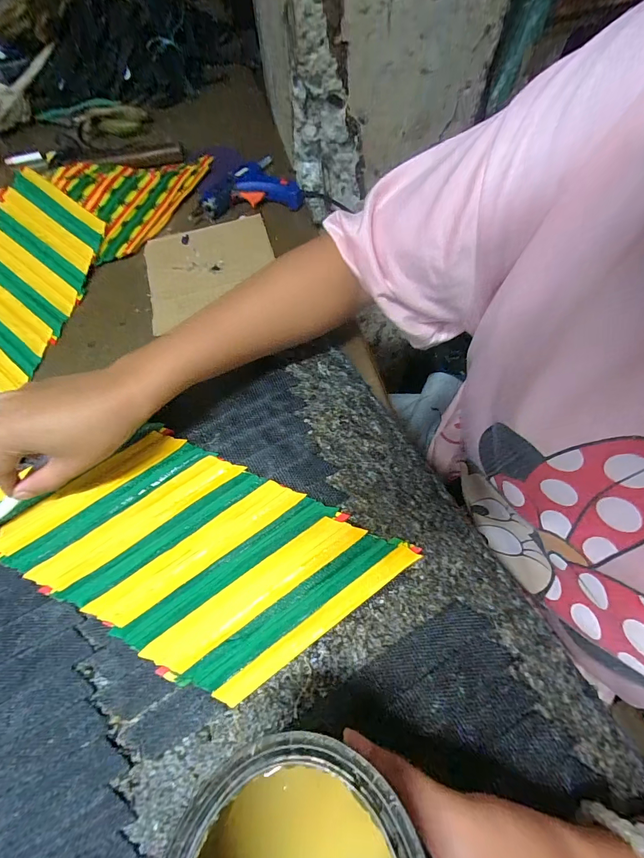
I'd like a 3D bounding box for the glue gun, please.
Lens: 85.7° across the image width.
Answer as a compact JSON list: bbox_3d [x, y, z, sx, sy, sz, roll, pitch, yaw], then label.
[{"bbox_3d":[-0.095,-0.328,0.459,0.124,0.029,0.093,-10,65,-1],"label":"glue gun"}]

